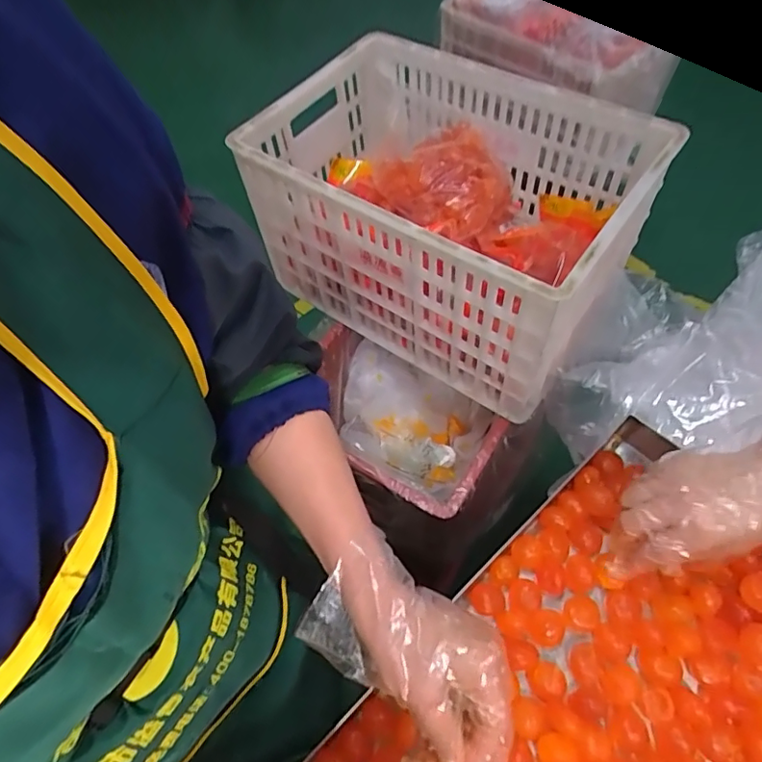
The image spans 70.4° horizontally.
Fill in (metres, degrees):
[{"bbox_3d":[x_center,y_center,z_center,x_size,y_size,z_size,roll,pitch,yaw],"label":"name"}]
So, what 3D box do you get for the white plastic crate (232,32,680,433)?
[{"bbox_3d":[0.073,-0.236,0.742,0.492,0.315,0.300,32,66,21],"label":"white plastic crate"}]

